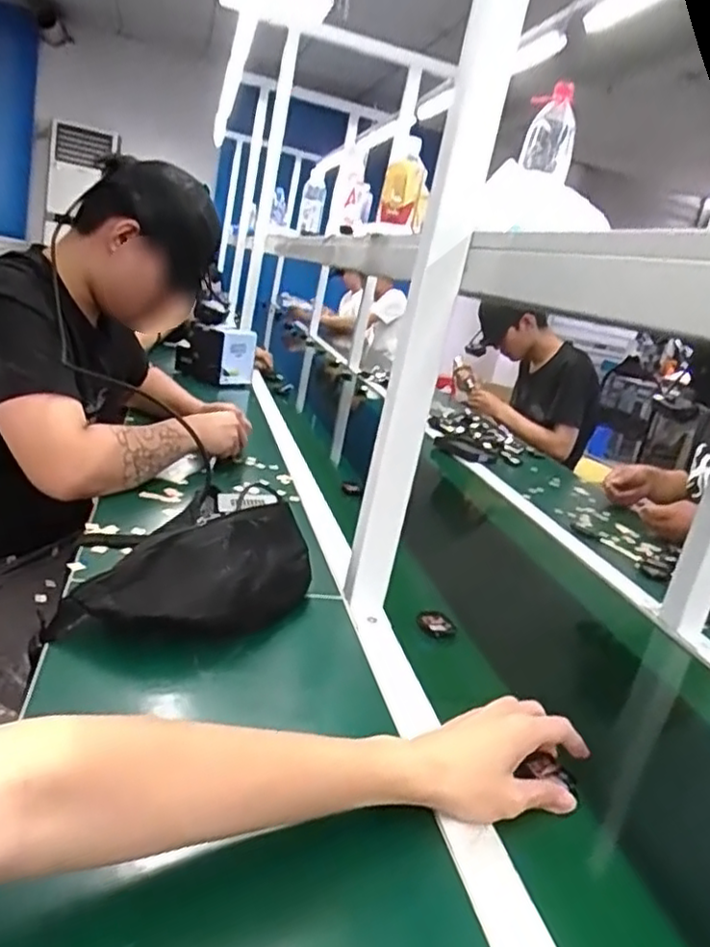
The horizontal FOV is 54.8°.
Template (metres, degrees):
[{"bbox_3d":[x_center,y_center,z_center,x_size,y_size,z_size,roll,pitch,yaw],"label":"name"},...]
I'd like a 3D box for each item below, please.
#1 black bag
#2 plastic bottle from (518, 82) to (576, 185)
[{"bbox_3d":[-0.151,0.107,0.709,0.148,0.100,0.267,19,17,23],"label":"black bag"},{"bbox_3d":[0.340,-0.595,1.190,0.084,0.144,0.079,12,17,15],"label":"plastic bottle"}]

